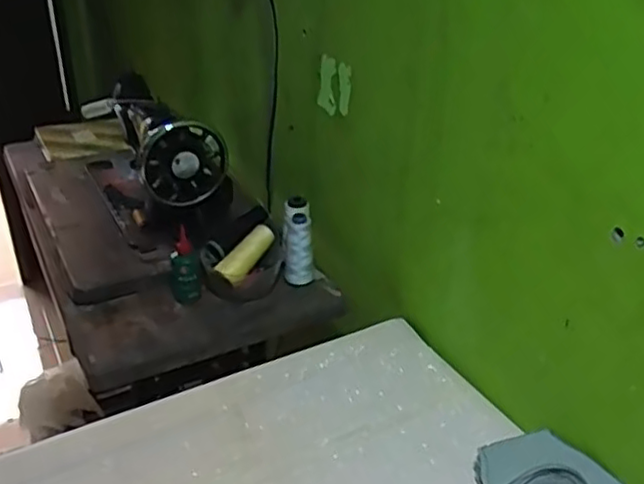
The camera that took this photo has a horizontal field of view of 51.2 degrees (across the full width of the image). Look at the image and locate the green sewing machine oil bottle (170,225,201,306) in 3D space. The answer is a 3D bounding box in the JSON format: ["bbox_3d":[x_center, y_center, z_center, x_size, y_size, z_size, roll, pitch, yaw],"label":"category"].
[{"bbox_3d":[-0.208,0.033,1.017,0.047,0.122,0.048,-8,31,-13],"label":"green sewing machine oil bottle"}]

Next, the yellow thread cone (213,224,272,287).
[{"bbox_3d":[-0.114,0.015,1.034,0.035,0.039,0.111,24,62,35],"label":"yellow thread cone"}]

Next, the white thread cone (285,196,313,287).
[{"bbox_3d":[-0.036,0.006,1.043,0.047,0.125,0.051,1,30,1],"label":"white thread cone"}]

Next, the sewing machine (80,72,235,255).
[{"bbox_3d":[-0.314,-0.168,1.213,0.173,0.204,0.403,-15,34,-27],"label":"sewing machine"}]

